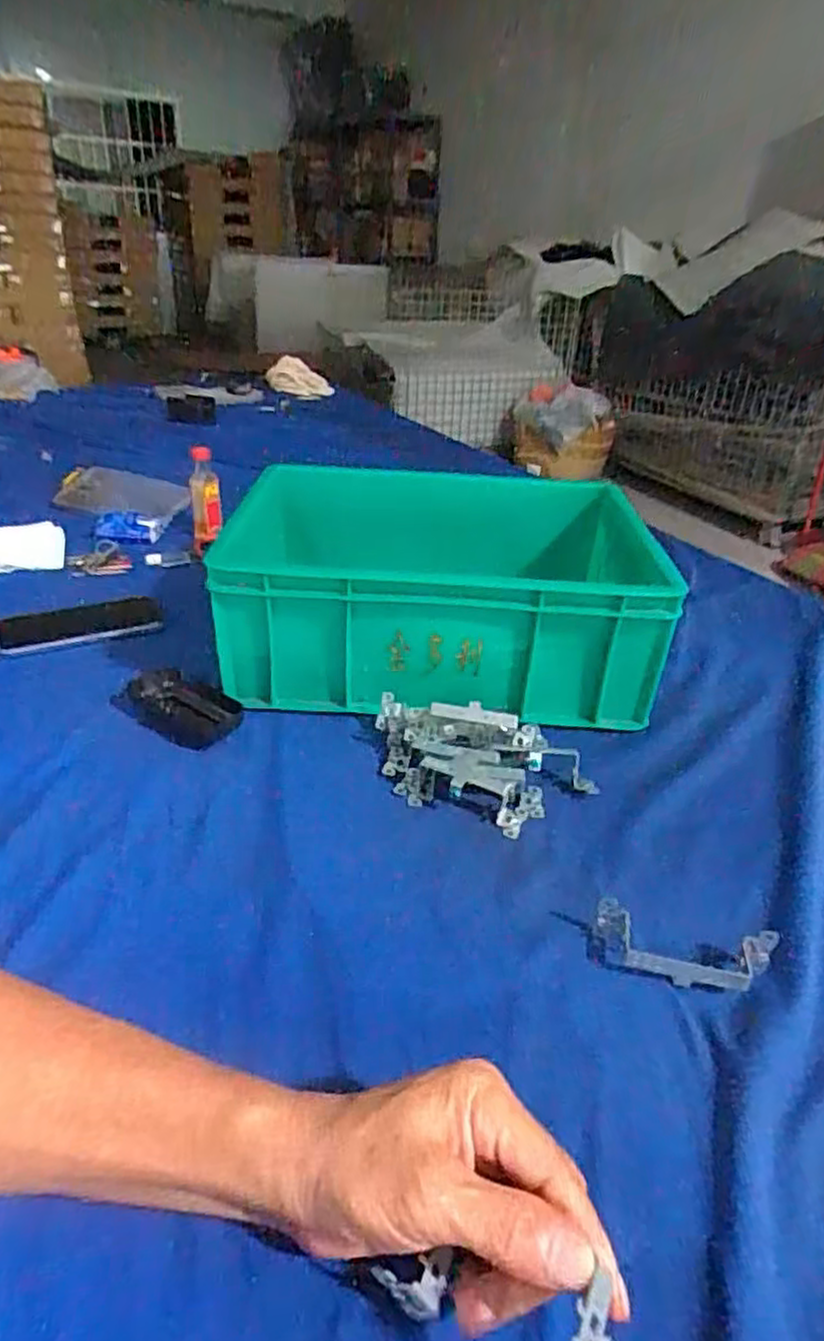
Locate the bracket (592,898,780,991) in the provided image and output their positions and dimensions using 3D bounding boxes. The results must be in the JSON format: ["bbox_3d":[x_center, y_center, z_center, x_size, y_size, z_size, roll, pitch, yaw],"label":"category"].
[{"bbox_3d":[0.166,0.172,0.448,0.105,0.019,0.041,10,31,12],"label":"bracket"}]

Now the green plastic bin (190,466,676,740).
[{"bbox_3d":[0.033,-0.090,0.755,0.403,0.138,0.322,5,30,4],"label":"green plastic bin"}]

